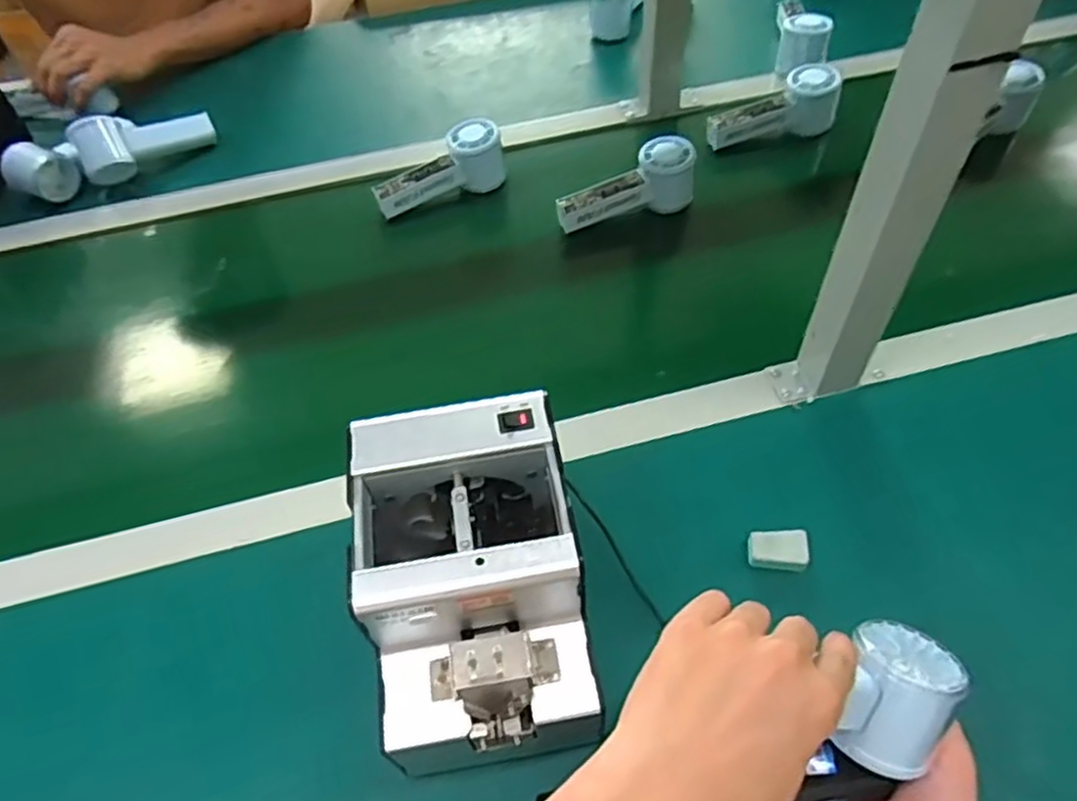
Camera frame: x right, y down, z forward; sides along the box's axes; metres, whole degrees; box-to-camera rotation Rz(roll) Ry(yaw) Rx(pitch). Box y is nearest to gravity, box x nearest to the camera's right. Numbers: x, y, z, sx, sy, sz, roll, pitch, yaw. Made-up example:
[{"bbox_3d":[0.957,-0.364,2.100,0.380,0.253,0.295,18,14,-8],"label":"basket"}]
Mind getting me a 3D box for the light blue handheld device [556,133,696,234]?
[{"bbox_3d":[0.090,-0.221,0.758,0.144,0.069,0.050,-15,53,-7],"label":"light blue handheld device"}]

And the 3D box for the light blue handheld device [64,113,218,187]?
[{"bbox_3d":[-0.456,-0.303,0.833,0.154,0.053,0.053,-26,56,-15],"label":"light blue handheld device"}]

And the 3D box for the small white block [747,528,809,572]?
[{"bbox_3d":[0.174,0.109,0.527,0.042,0.016,0.027,2,53,6],"label":"small white block"}]

